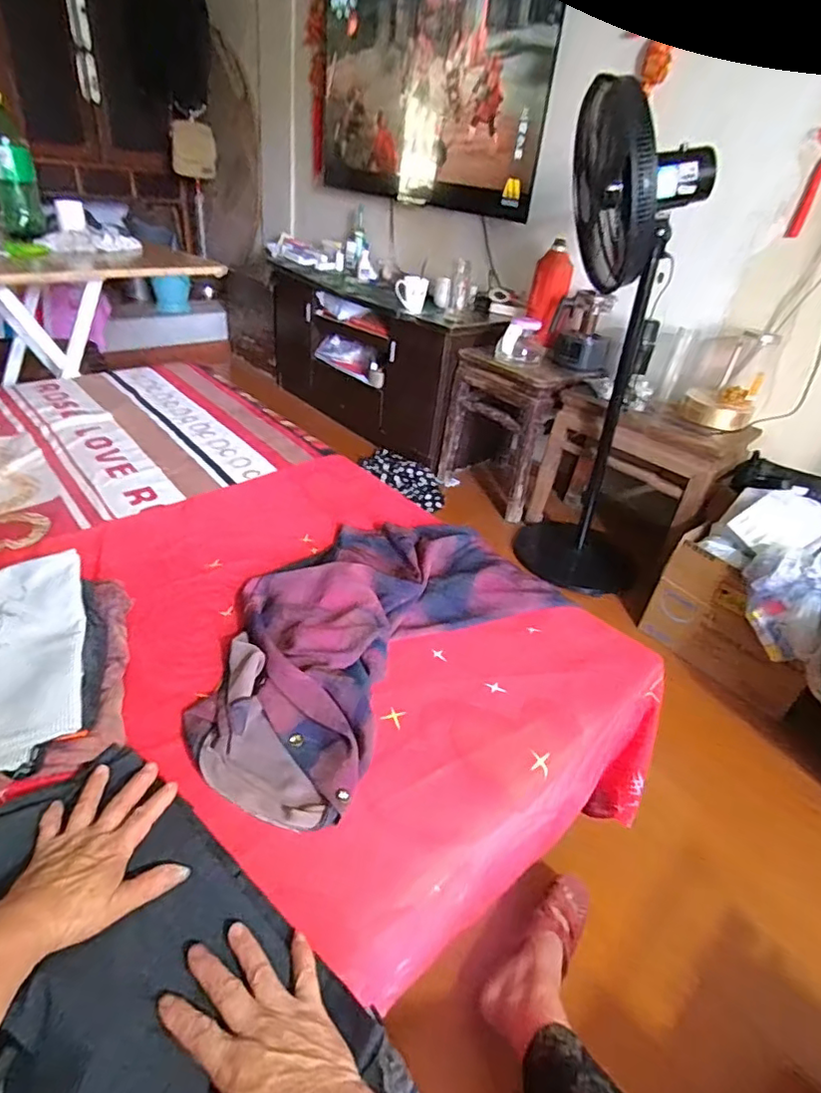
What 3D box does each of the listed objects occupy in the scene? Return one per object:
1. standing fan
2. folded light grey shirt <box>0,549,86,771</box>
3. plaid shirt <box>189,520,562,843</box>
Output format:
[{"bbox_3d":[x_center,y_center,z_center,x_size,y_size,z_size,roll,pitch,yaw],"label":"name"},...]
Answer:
[{"bbox_3d":[0.568,-0.480,1.684,0.434,1.339,0.337,11,33,5],"label":"standing fan"},{"bbox_3d":[-0.451,0.120,0.624,0.165,0.023,0.256,-13,46,-20],"label":"folded light grey shirt"},{"bbox_3d":[-0.054,0.097,0.806,0.347,0.041,0.577,30,39,31],"label":"plaid shirt"}]

